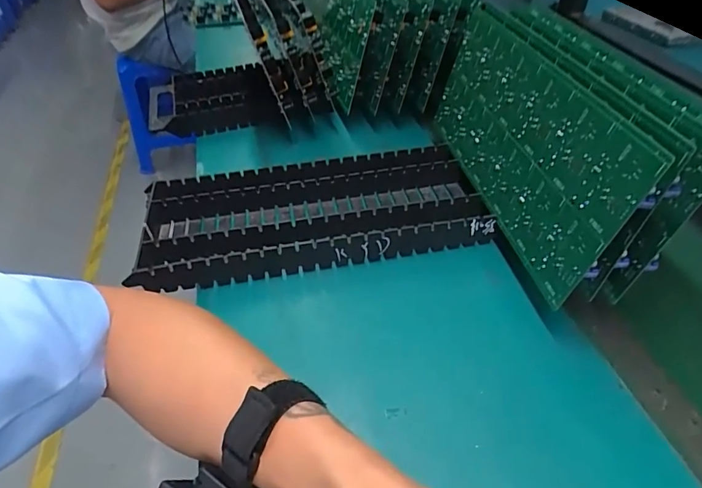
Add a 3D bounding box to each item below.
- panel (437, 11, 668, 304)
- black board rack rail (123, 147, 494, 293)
[{"bbox_3d":[0.144,-0.094,0.414,0.008,0.134,0.292,3,40,-17],"label":"panel"},{"bbox_3d":[-0.038,-0.031,0.462,0.322,0.038,0.139,-10,43,-7],"label":"black board rack rail"}]

